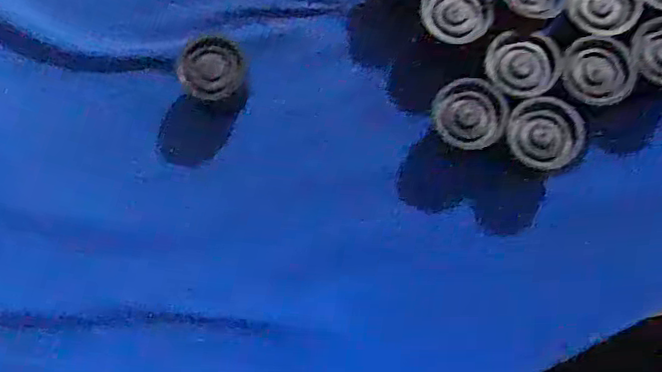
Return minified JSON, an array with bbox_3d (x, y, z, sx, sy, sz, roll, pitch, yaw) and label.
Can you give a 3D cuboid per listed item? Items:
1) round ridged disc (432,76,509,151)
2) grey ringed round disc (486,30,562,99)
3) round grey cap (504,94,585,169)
[{"bbox_3d":[0.067,-0.035,0.314,0.032,0.008,0.035,0,78,1],"label":"round ridged disc"},{"bbox_3d":[0.093,-0.059,0.315,0.034,0.004,0.033,0,78,1],"label":"grey ringed round disc"},{"bbox_3d":[0.101,-0.025,0.308,0.035,0.007,0.032,0,78,1],"label":"round grey cap"}]

